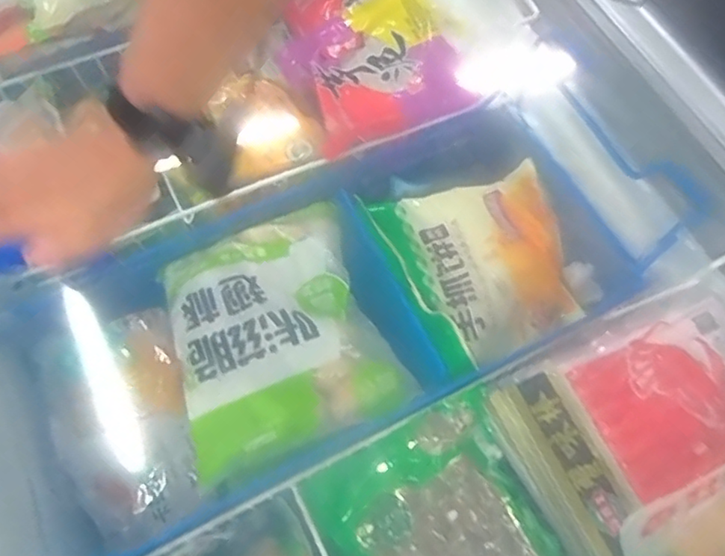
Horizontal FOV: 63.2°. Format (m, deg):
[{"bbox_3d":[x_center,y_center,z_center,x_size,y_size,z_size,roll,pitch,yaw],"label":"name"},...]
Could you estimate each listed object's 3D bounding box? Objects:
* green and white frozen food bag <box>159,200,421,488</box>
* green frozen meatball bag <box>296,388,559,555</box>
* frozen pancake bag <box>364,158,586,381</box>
[{"bbox_3d":[-0.090,0.044,0.591,0.207,0.057,0.243,-21,68,-9],"label":"green and white frozen food bag"},{"bbox_3d":[0.062,0.220,0.528,0.184,0.056,0.175,-26,69,-11],"label":"green frozen meatball bag"},{"bbox_3d":[0.155,-0.020,0.679,0.192,0.040,0.209,-24,88,-18],"label":"frozen pancake bag"}]

